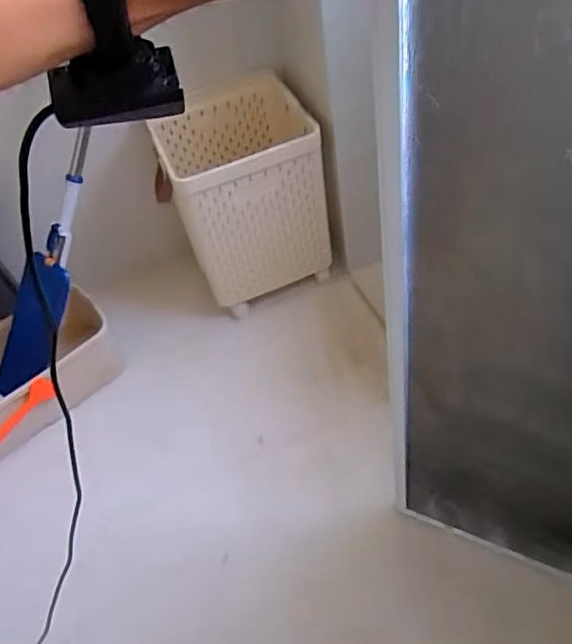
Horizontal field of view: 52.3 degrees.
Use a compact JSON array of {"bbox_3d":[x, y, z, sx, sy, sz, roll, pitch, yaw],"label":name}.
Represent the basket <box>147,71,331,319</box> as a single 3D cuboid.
[{"bbox_3d":[-0.099,-0.331,1.469,0.337,0.445,0.383,-13,51,-6],"label":"basket"}]

